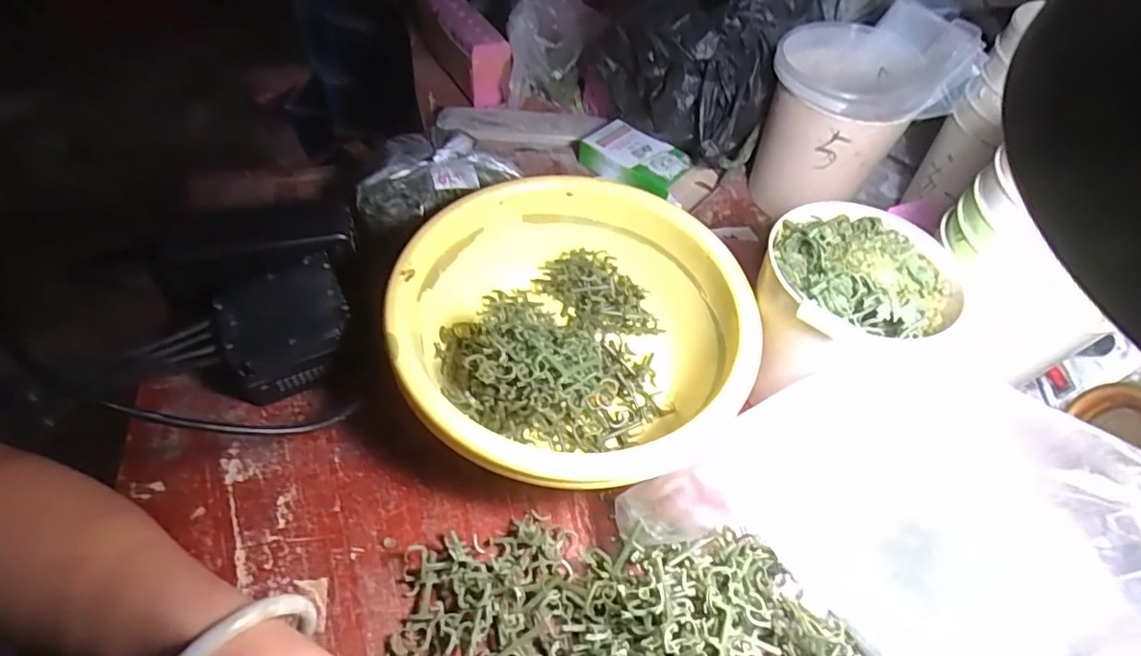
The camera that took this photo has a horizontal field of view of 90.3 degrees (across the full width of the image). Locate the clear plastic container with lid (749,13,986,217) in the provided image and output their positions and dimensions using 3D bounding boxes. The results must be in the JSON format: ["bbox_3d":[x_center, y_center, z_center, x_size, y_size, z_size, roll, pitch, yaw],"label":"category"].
[{"bbox_3d":[0.221,-0.180,0.508,0.097,0.130,0.112,8,52,3],"label":"clear plastic container with lid"}]

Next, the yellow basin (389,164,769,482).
[{"bbox_3d":[0.000,0.006,0.384,0.222,0.088,0.218,2,52,-2],"label":"yellow basin"}]

